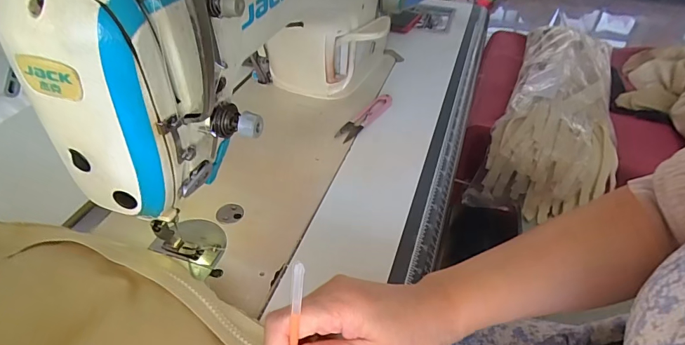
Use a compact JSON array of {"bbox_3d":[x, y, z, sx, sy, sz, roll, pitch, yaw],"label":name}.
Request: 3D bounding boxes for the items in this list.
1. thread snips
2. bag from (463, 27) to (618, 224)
[{"bbox_3d":[0.026,-0.068,0.498,0.024,0.009,0.099,24,46,24],"label":"thread snips"},{"bbox_3d":[0.462,-0.121,0.891,0.223,0.165,0.539,21,45,21],"label":"bag"}]

